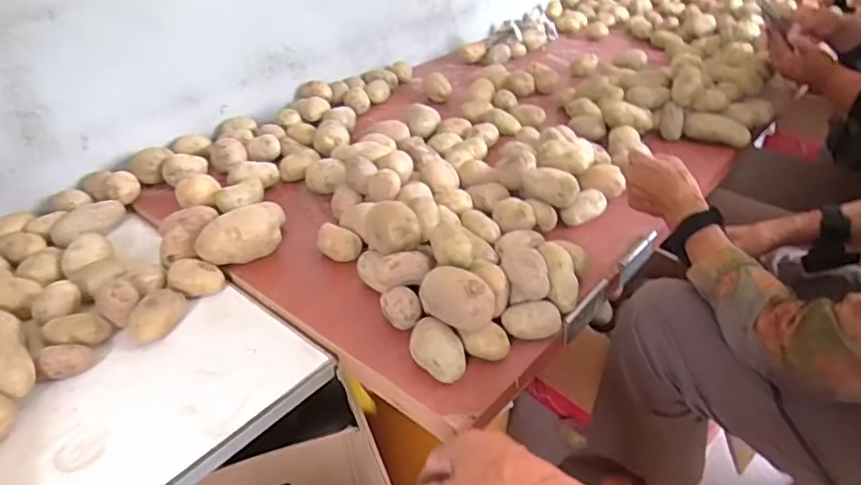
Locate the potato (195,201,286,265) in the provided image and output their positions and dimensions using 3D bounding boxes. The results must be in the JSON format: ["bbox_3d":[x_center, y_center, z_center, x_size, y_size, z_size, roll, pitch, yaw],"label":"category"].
[{"bbox_3d":[-0.254,-0.014,0.811,0.127,0.054,0.061,-26,43,-29],"label":"potato"}]

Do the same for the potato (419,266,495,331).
[{"bbox_3d":[0.027,0.060,0.655,0.043,0.056,0.089,-30,45,-33],"label":"potato"}]

